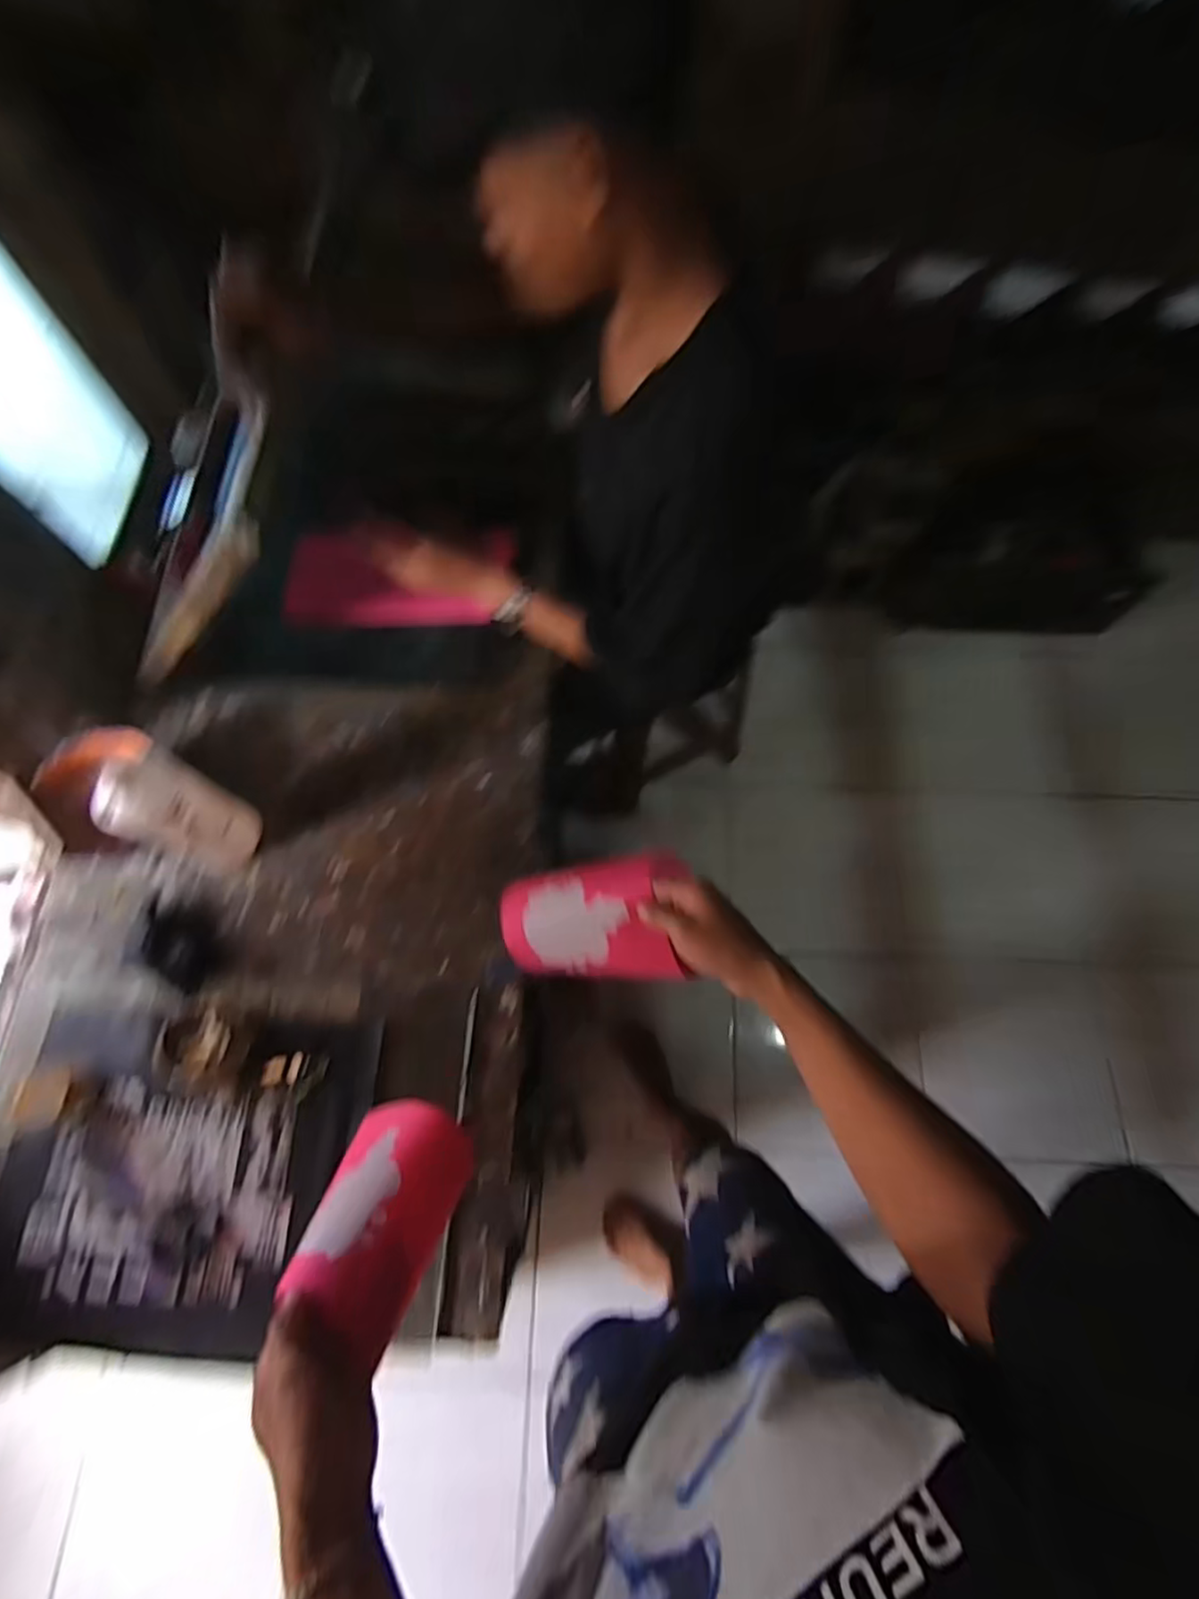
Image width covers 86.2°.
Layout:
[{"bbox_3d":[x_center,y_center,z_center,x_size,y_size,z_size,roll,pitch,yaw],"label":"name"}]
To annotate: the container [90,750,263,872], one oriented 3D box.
[{"bbox_3d":[-0.525,0.013,0.793,0.092,0.232,0.099,0,71,1],"label":"container"}]

